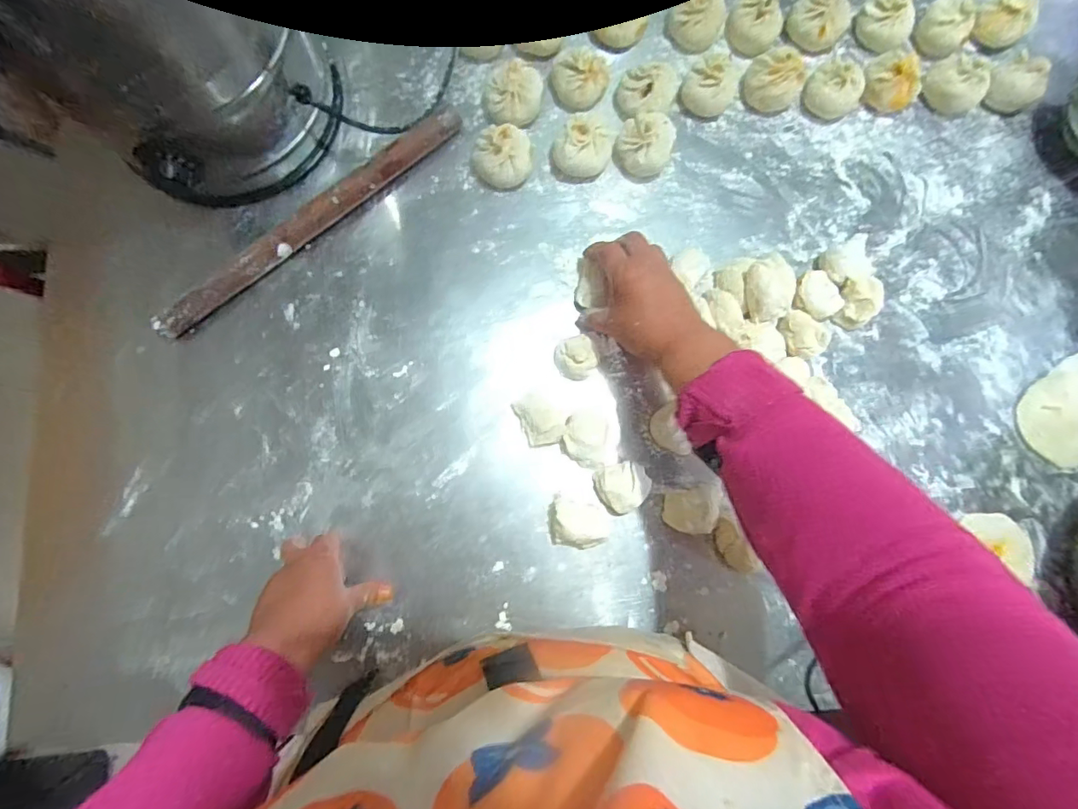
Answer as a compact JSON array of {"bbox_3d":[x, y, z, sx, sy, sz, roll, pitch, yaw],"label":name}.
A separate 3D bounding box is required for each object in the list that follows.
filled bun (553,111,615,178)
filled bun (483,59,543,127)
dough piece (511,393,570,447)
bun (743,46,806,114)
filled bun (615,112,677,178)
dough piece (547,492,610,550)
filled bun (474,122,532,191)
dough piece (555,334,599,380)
[{"bbox_3d":[0.049,-0.276,0.540,0.055,0.033,0.067,31,84,2],"label":"filled bun"},{"bbox_3d":[-0.027,-0.332,0.544,0.058,0.037,0.061,0,84,-1],"label":"filled bun"},{"bbox_3d":[0.003,0.014,0.511,0.044,0.019,0.055,-25,85,-4],"label":"dough piece"},{"bbox_3d":[0.254,-0.352,0.553,0.056,0.046,0.054,0,84,-1],"label":"bun"},{"bbox_3d":[0.113,-0.277,0.541,0.057,0.044,0.055,0,84,-1],"label":"filled bun"},{"bbox_3d":[0.040,0.117,0.496,0.059,0.026,0.049,6,84,-1],"label":"dough piece"},{"bbox_3d":[-0.039,-0.263,0.537,0.059,0.038,0.055,9,84,0],"label":"filled bun"},{"bbox_3d":[0.038,-0.048,0.521,0.040,0.020,0.044,-15,84,-3],"label":"dough piece"}]

